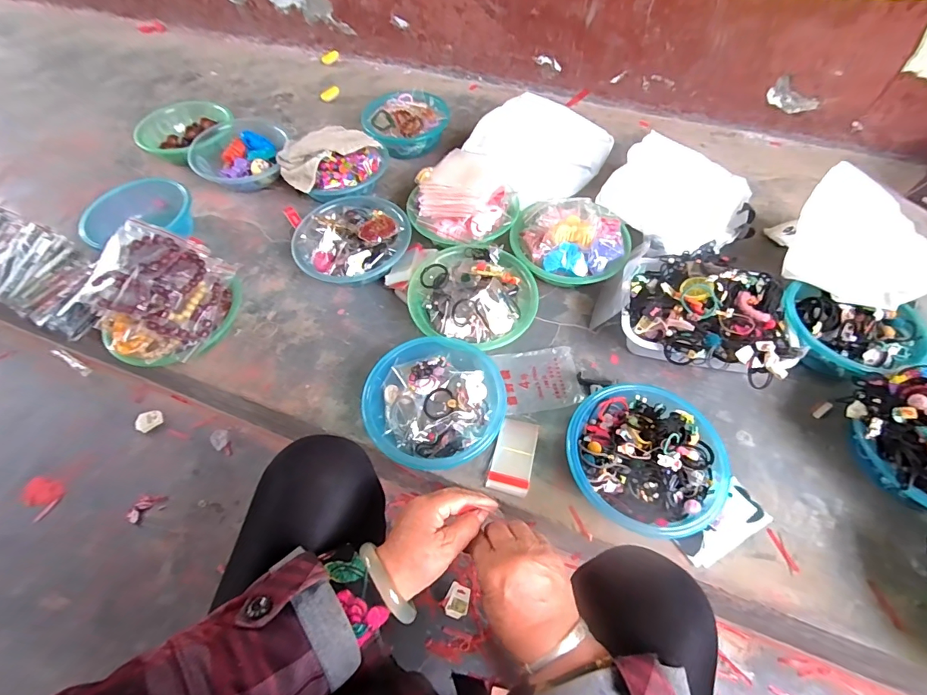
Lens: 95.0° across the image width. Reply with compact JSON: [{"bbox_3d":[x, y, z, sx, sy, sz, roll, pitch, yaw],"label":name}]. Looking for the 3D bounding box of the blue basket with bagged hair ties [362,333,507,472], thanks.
[{"bbox_3d":[-0.045,0.092,0.710,0.219,0.077,0.210,0,58,0],"label":"blue basket with bagged hair ties"}]

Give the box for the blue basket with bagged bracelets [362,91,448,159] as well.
[{"bbox_3d":[-0.150,-0.597,1.135,0.222,0.095,0.201,-4,58,-2],"label":"blue basket with bagged bracelets"}]

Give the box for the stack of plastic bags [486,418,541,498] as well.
[{"bbox_3d":[0.084,0.175,0.695,0.065,0.009,0.125,15,59,10],"label":"stack of plastic bags"}]

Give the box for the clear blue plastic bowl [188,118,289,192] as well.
[{"bbox_3d":[-0.543,-0.462,1.050,0.206,0.097,0.207,0,58,0],"label":"clear blue plastic bowl"}]

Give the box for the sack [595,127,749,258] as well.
[{"bbox_3d":[0.465,-0.320,0.936,0.291,0.120,0.240,35,65,20],"label":"sack"}]

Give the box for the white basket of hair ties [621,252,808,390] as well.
[{"bbox_3d":[0.430,-0.052,0.762,0.298,0.137,0.230,25,62,16],"label":"white basket of hair ties"}]

